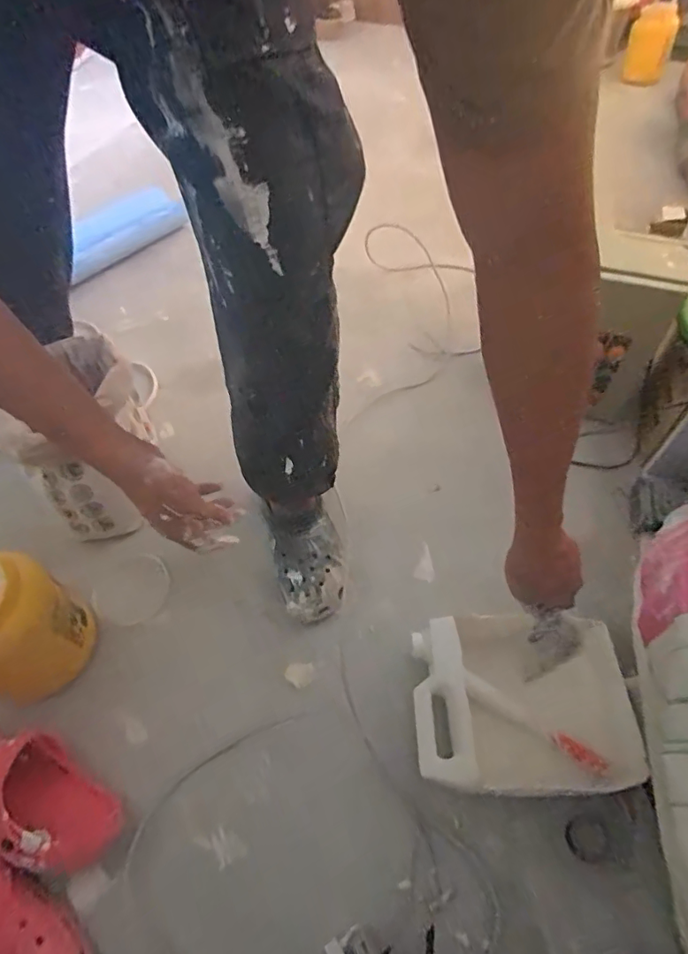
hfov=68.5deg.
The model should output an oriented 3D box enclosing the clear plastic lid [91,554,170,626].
[{"bbox_3d":[-0.344,0.182,0.819,0.116,0.016,0.112,0,56,-1],"label":"clear plastic lid"}]

